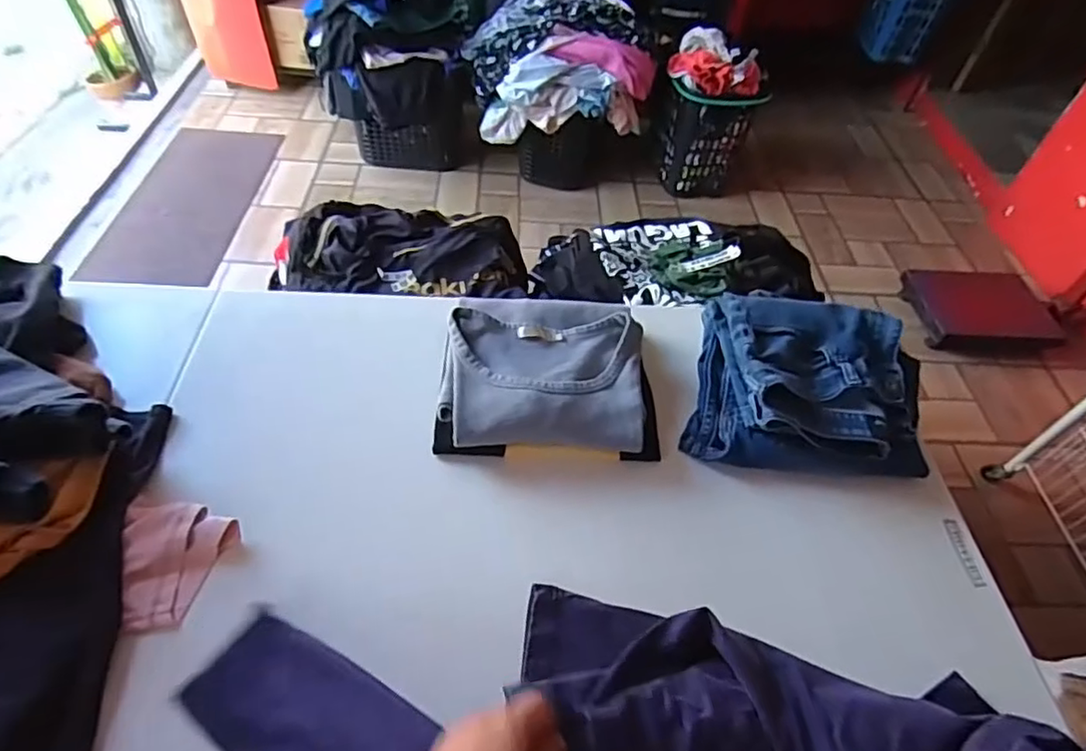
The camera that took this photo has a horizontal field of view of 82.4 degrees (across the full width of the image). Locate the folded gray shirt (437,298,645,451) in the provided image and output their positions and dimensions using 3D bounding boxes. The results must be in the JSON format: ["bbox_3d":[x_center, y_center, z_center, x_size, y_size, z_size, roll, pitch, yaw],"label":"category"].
[{"bbox_3d":[0.003,-0.015,0.731,0.228,0.036,0.218,6,50,-1],"label":"folded gray shirt"}]

